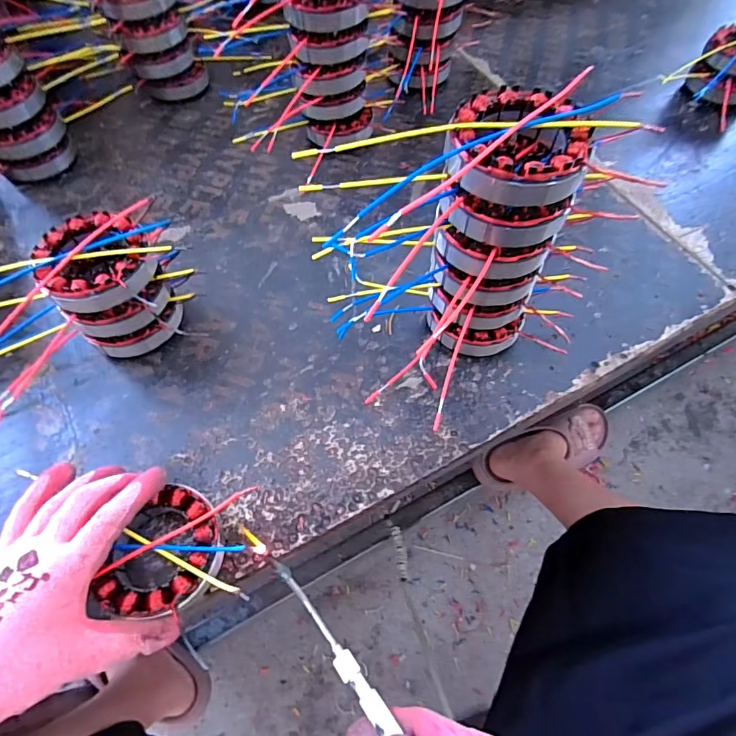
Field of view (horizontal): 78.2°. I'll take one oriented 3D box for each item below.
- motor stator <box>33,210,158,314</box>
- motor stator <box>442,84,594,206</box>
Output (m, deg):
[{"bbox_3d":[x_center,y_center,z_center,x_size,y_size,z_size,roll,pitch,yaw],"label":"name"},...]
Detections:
[{"bbox_3d":[-0.217,-0.087,0.357,0.080,0.030,0.092,-32,66,-17],"label":"motor stator"},{"bbox_3d":[0.092,-0.135,0.281,0.082,0.035,0.095,9,61,4],"label":"motor stator"}]

